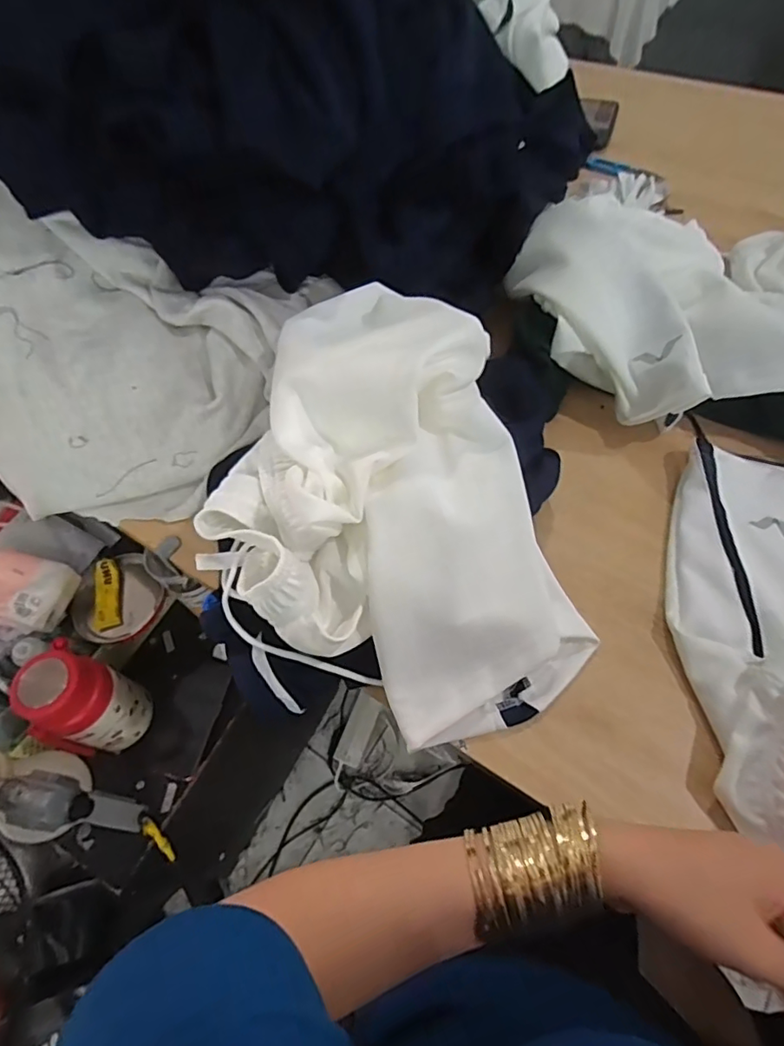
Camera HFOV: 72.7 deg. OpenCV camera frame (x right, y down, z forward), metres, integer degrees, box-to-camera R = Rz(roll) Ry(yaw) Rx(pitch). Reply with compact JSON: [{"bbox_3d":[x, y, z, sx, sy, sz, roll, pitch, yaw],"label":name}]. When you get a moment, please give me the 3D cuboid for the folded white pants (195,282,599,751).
[{"bbox_3d":[0.016,-0.011,0.442,0.286,0.174,0.349,-39,64,-17],"label":"folded white pants"}]

